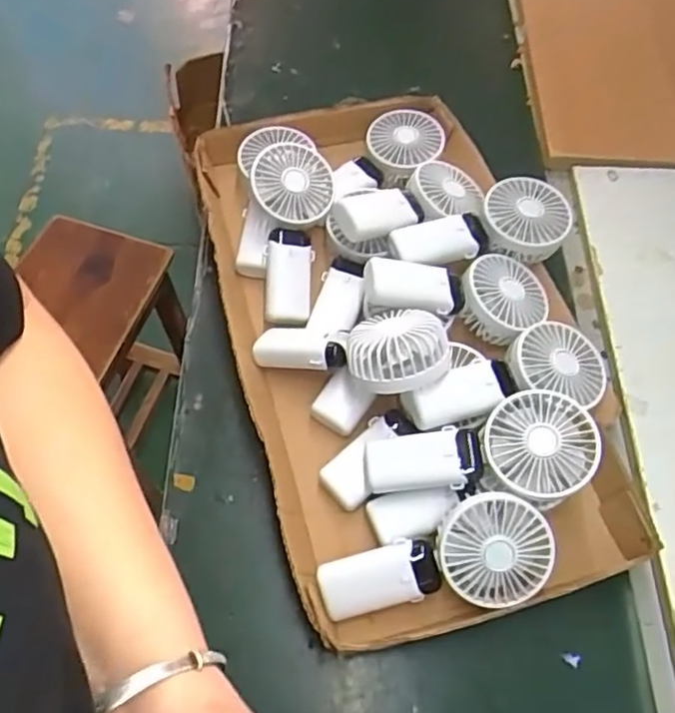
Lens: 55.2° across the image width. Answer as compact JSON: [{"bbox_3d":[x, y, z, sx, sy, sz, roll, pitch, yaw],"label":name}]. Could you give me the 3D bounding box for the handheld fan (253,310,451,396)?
[{"bbox_3d":[0.008,-0.007,0.584,0.184,0.040,0.084,1,57,28],"label":"handheld fan"}]

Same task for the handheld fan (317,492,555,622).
[{"bbox_3d":[0.080,0.173,0.517,0.188,0.040,0.072,-16,99,3],"label":"handheld fan"}]

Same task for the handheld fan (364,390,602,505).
[{"bbox_3d":[0.118,0.083,0.536,0.188,0.053,0.085,-9,61,7],"label":"handheld fan"}]

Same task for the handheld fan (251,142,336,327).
[{"bbox_3d":[-0.050,-0.128,0.665,0.085,0.036,0.195,3,80,-1],"label":"handheld fan"}]

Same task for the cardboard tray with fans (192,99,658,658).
[{"bbox_3d":[0.069,-0.048,0.623,0.334,0.109,0.554,-13,62,-9],"label":"cardboard tray with fans"}]

